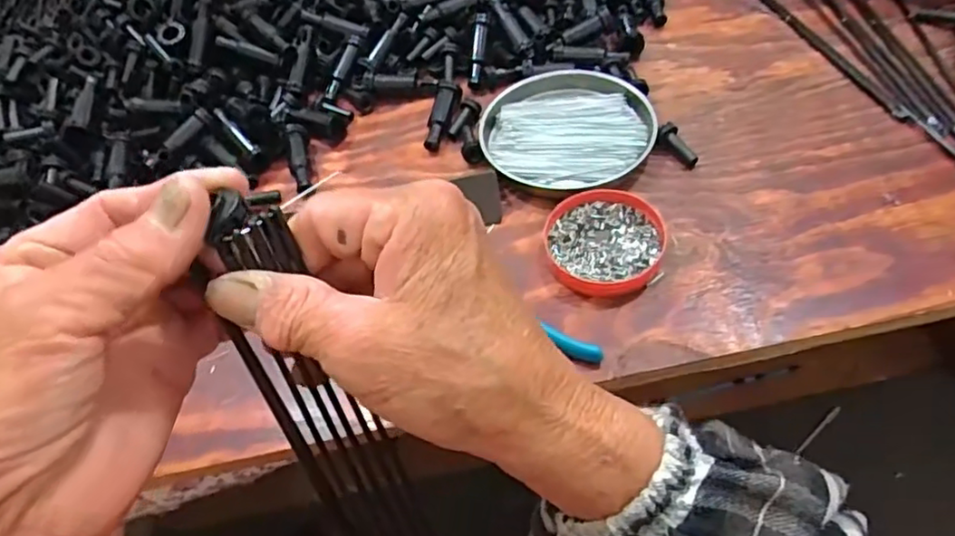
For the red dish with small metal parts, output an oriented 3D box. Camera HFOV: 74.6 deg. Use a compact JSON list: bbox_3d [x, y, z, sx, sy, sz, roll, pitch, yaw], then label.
[{"bbox_3d":[0.087,-0.019,0.432,0.079,0.013,0.081,-3,53,4],"label":"red dish with small metal parts"}]

